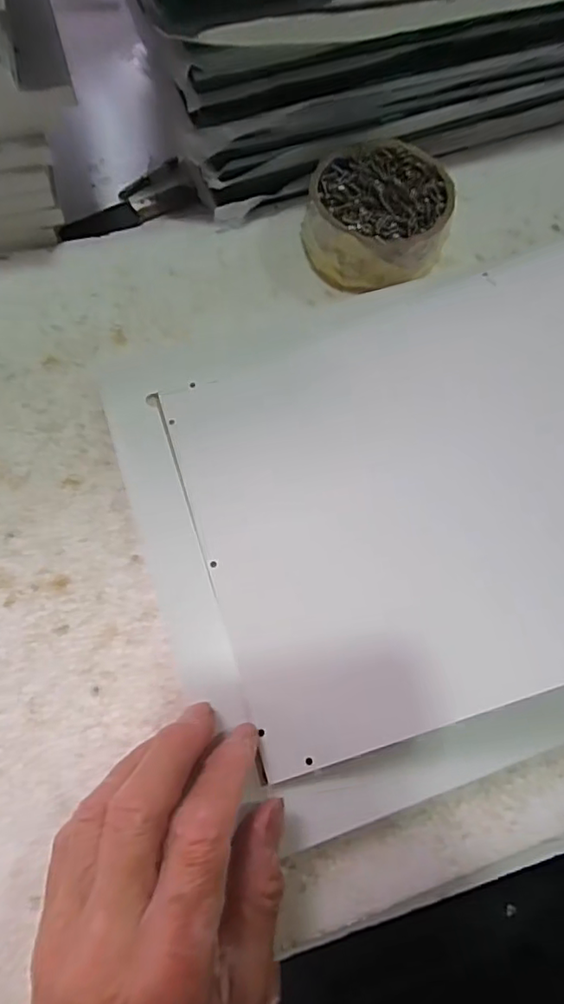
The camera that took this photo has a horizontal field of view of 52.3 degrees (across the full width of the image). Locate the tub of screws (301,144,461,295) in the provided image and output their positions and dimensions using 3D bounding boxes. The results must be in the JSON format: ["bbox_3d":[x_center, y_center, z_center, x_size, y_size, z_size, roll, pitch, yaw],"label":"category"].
[{"bbox_3d":[0.058,-0.173,0.351,0.081,0.041,0.083,1,70,-2],"label":"tub of screws"}]

